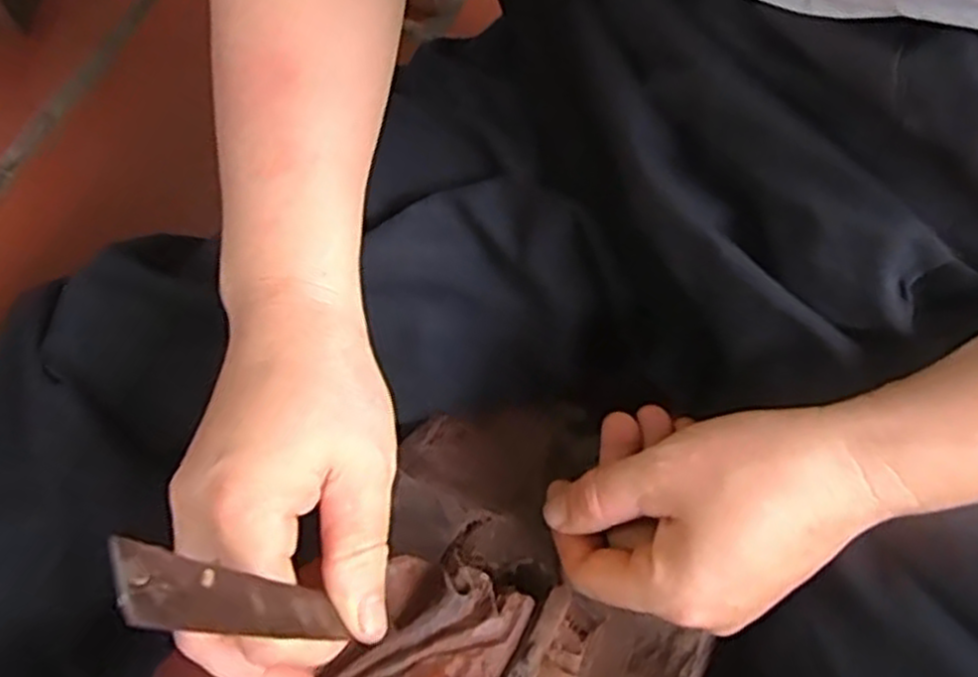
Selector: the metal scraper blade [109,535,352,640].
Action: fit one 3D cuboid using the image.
[{"bbox_3d":[-0.068,0.074,0.220,0.005,0.095,0.020,-27,58,6],"label":"metal scraper blade"}]

